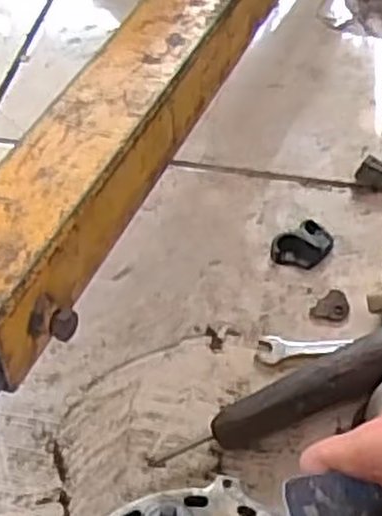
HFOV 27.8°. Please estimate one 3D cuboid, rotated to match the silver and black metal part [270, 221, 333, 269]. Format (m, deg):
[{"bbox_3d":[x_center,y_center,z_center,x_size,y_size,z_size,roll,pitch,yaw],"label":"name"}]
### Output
[{"bbox_3d":[0.100,-0.010,0.687,0.059,0.012,0.039,-26,56,-20],"label":"silver and black metal part"}]

